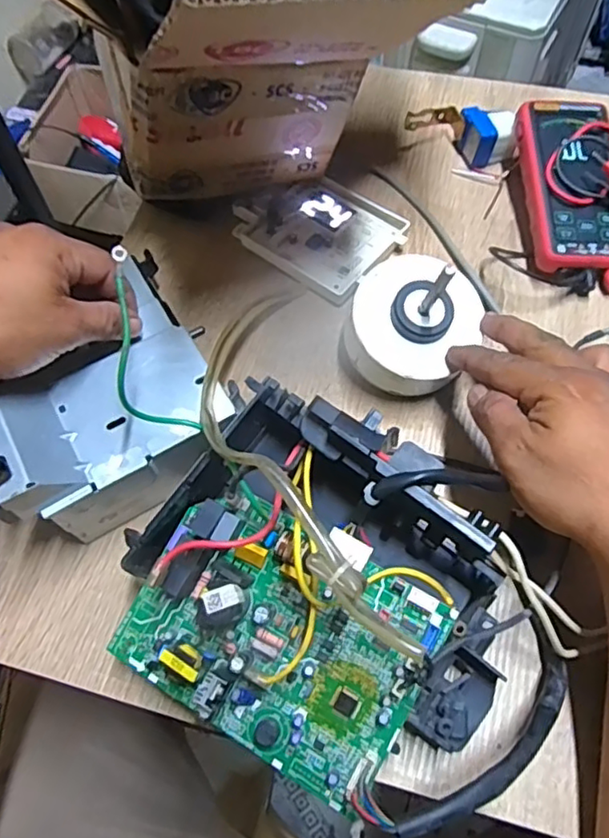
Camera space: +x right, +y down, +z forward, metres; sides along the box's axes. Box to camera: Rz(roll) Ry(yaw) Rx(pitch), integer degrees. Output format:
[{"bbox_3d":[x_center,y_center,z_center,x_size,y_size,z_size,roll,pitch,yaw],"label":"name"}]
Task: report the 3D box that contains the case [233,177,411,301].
[{"bbox_3d":[0.010,-0.161,0.509,0.125,0.012,0.096,35,70,17],"label":"case"}]

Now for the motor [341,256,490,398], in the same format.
[{"bbox_3d":[0.072,-0.071,0.404,0.078,0.098,0.082,36,70,17],"label":"motor"}]

